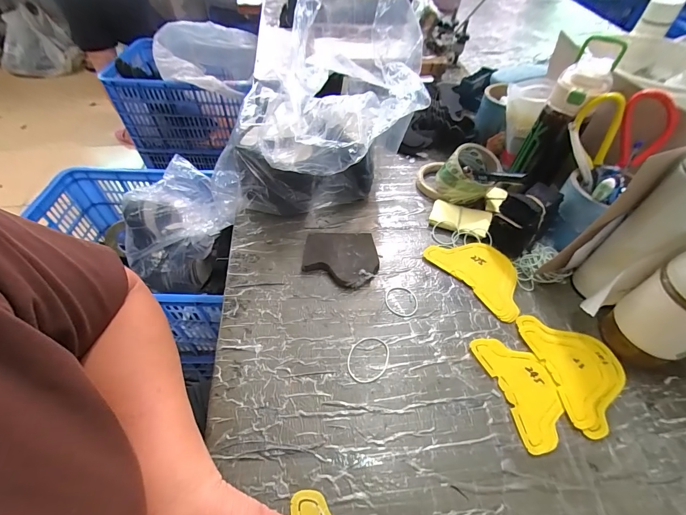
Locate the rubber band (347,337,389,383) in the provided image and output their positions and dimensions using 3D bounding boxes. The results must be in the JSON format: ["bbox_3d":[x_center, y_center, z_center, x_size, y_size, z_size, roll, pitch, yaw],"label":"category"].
[{"bbox_3d":[0.030,0.123,0.400,0.047,0.004,0.059,13,51,9],"label":"rubber band"}]

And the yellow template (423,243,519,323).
[{"bbox_3d":[0.207,0.018,0.492,0.092,0.004,0.150,-35,61,-22],"label":"yellow template"}]

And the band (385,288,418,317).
[{"bbox_3d":[0.081,0.061,0.455,0.045,0.004,0.046,1,50,-1],"label":"band"}]

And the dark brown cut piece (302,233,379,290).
[{"bbox_3d":[-0.004,0.003,0.484,0.105,0.021,0.089,-1,50,-2],"label":"dark brown cut piece"}]

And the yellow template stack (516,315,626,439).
[{"bbox_3d":[0.292,0.133,0.404,0.100,0.004,0.143,-8,51,-8],"label":"yellow template stack"}]

